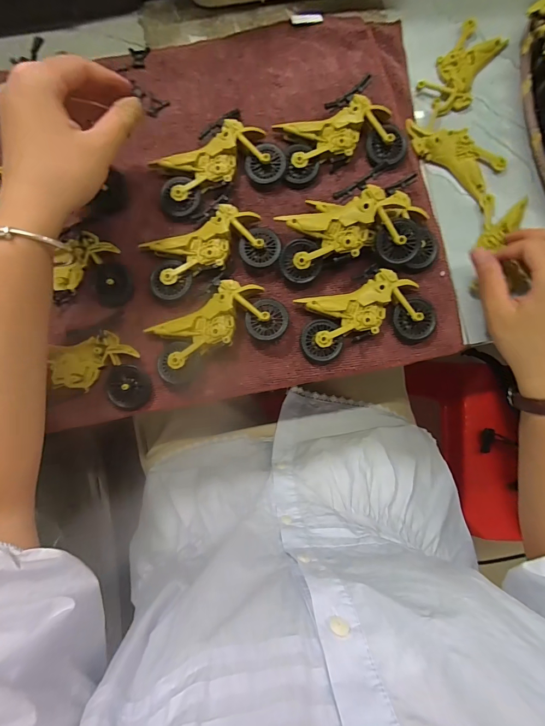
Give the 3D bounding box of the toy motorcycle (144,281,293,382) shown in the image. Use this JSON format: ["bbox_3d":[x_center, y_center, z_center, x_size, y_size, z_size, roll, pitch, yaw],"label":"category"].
[{"bbox_3d":[-0.048,-0.029,0.302,0.117,0.022,0.058,-30,86,-3],"label":"toy motorcycle"}]

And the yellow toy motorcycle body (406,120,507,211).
[{"bbox_3d":[0.171,-0.198,0.331,0.100,0.012,0.045,38,86,2],"label":"yellow toy motorcycle body"}]

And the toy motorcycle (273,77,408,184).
[{"bbox_3d":[0.061,-0.210,0.320,0.109,0.021,0.072,-12,86,-2],"label":"toy motorcycle"}]

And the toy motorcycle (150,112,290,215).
[{"bbox_3d":[-0.052,-0.180,0.314,0.111,0.020,0.069,-25,86,-3],"label":"toy motorcycle"}]

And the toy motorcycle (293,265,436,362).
[{"bbox_3d":[0.079,-0.045,0.307,0.113,0.021,0.065,-13,86,-2],"label":"toy motorcycle"}]

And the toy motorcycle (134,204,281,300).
[{"bbox_3d":[-0.055,-0.100,0.307,0.111,0.020,0.058,-20,86,-2],"label":"toy motorcycle"}]

